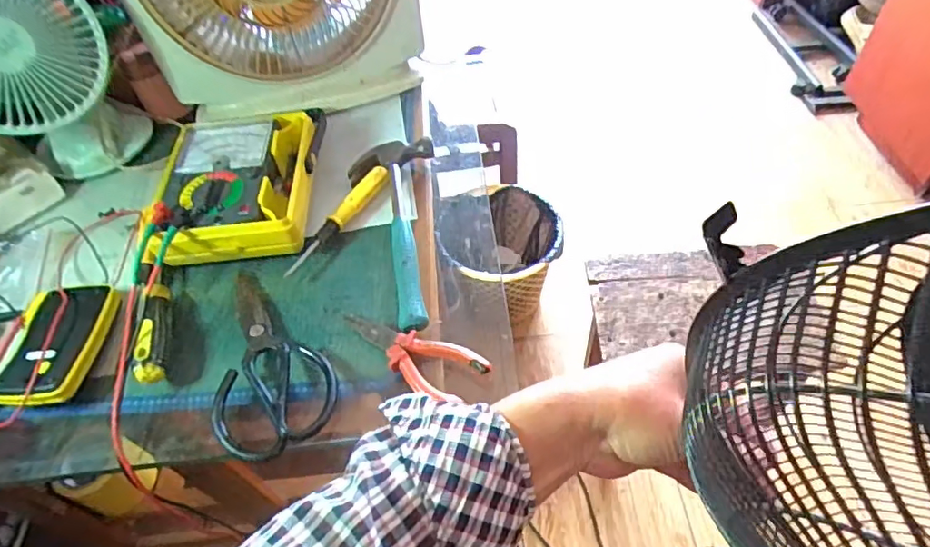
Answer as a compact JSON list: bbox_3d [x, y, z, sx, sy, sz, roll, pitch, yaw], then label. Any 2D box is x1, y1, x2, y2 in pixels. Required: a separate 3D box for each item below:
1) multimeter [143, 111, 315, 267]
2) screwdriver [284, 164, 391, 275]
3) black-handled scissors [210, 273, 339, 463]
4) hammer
[{"bbox_3d":[-0.211,-0.077,0.525,0.115,0.059,0.165,-2,49,3],"label":"multimeter"},{"bbox_3d":[-0.122,-0.054,0.545,0.016,0.024,0.144,23,55,22],"label":"screwdriver"},{"bbox_3d":[-0.175,0.073,0.469,0.093,0.023,0.166,-29,53,-20],"label":"black-handled scissors"},{"bbox_3d":[-0.075,-0.045,0.533,0.080,0.043,0.215,-2,49,3],"label":"hammer"}]

